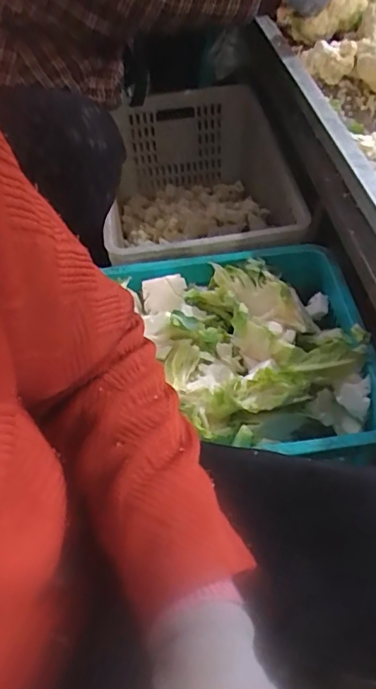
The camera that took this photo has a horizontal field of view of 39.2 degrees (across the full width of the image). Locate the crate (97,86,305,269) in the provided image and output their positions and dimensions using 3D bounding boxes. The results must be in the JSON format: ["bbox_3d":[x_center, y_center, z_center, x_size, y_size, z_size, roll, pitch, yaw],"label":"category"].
[{"bbox_3d":[0.020,-0.295,1.107,0.343,0.219,0.525,-10,51,-5],"label":"crate"}]

